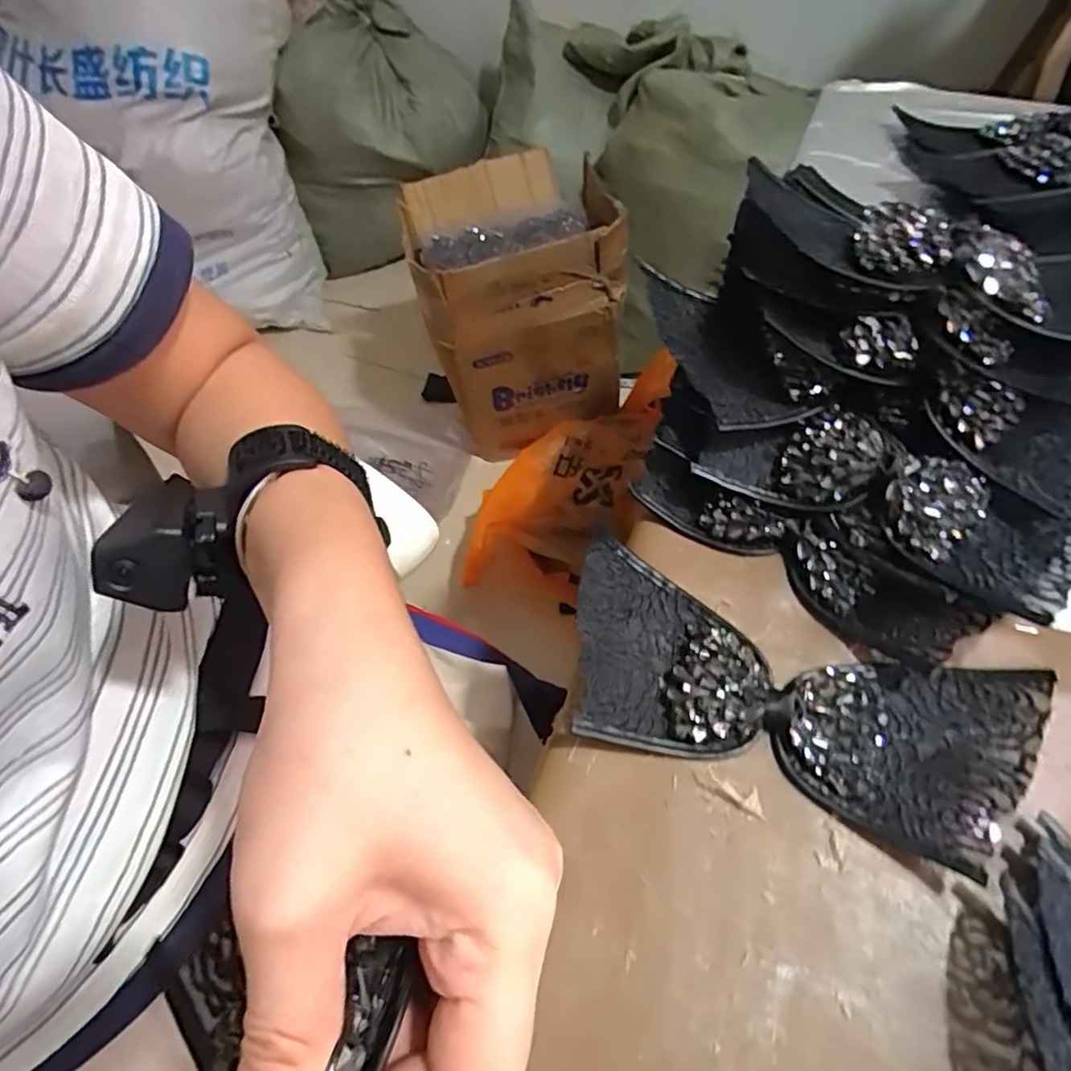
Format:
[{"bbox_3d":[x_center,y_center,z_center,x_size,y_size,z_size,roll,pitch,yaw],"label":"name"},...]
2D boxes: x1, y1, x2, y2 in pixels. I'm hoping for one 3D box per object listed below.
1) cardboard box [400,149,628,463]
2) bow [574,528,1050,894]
[{"bbox_3d":[-0.036,-0.427,1.164,0.320,0.389,0.361,-11,58,-3],"label":"cardboard box"},{"bbox_3d":[0.108,0.073,0.283,0.197,0.019,0.086,16,61,14],"label":"bow"}]

